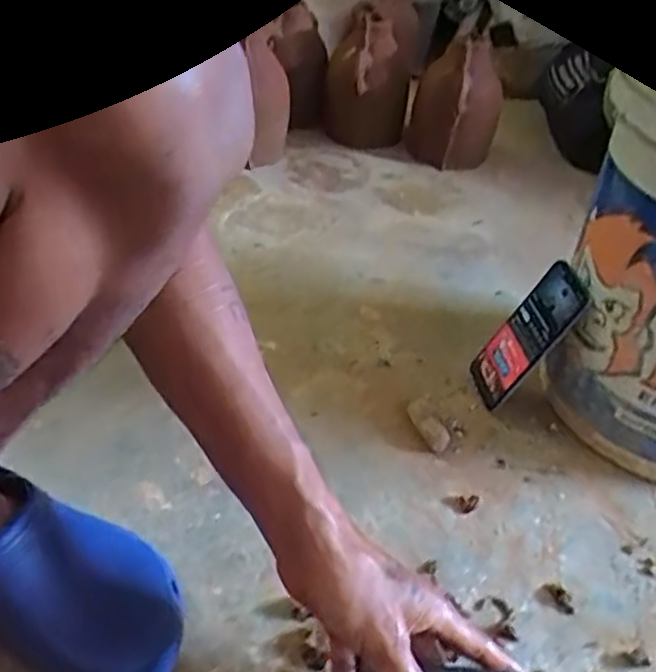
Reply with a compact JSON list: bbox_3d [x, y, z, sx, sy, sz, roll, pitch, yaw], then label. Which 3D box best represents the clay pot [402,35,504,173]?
[{"bbox_3d":[0.218,-0.397,1.162,0.149,0.179,0.176,13,40,7],"label":"clay pot"}]

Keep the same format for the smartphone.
[{"bbox_3d":[0.208,0.001,0.719,0.014,0.158,0.090,24,31,-20],"label":"smartphone"}]

